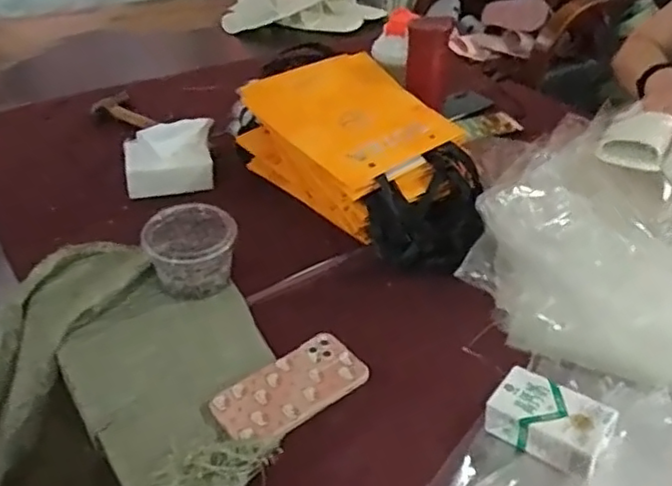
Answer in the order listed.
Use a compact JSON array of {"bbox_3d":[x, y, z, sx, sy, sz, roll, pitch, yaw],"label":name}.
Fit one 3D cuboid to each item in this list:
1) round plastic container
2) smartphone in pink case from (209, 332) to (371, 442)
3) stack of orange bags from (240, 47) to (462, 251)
[{"bbox_3d":[-0.184,0.012,0.829,0.111,0.080,0.111,0,37,0],"label":"round plastic container"},{"bbox_3d":[-0.048,0.158,0.698,0.165,0.015,0.084,-25,44,-29],"label":"smartphone in pink case"},{"bbox_3d":[0.017,-0.155,0.995,0.225,0.139,0.327,-27,45,-30],"label":"stack of orange bags"}]

